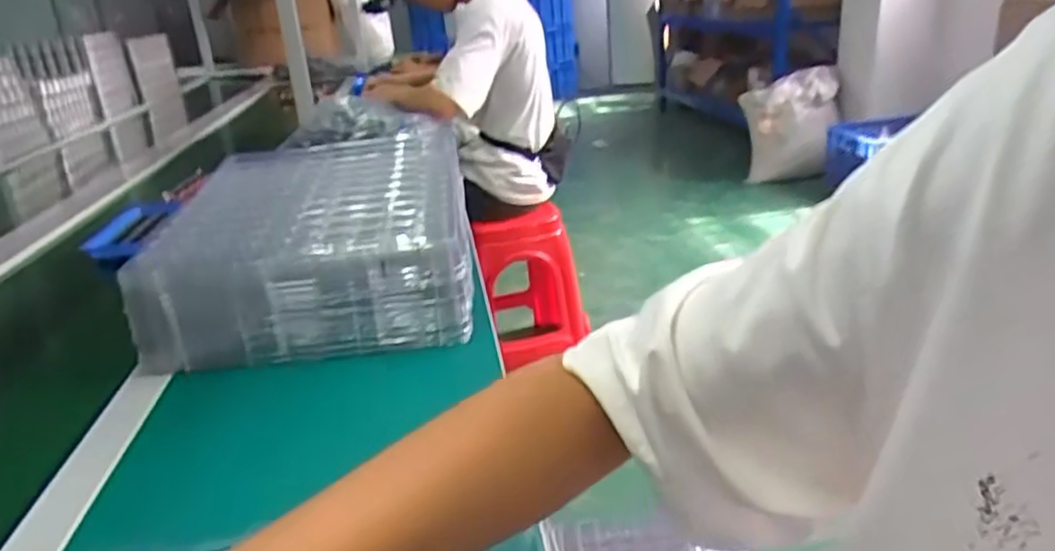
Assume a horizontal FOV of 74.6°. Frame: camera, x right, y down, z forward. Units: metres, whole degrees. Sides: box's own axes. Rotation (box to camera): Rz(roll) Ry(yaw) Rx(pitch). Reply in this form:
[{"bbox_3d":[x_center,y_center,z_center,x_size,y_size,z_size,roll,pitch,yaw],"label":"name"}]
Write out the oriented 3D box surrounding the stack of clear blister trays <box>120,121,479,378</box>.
[{"bbox_3d":[-0.214,-0.044,0.776,0.298,0.125,0.354,-6,23,-1],"label":"stack of clear blister trays"}]

